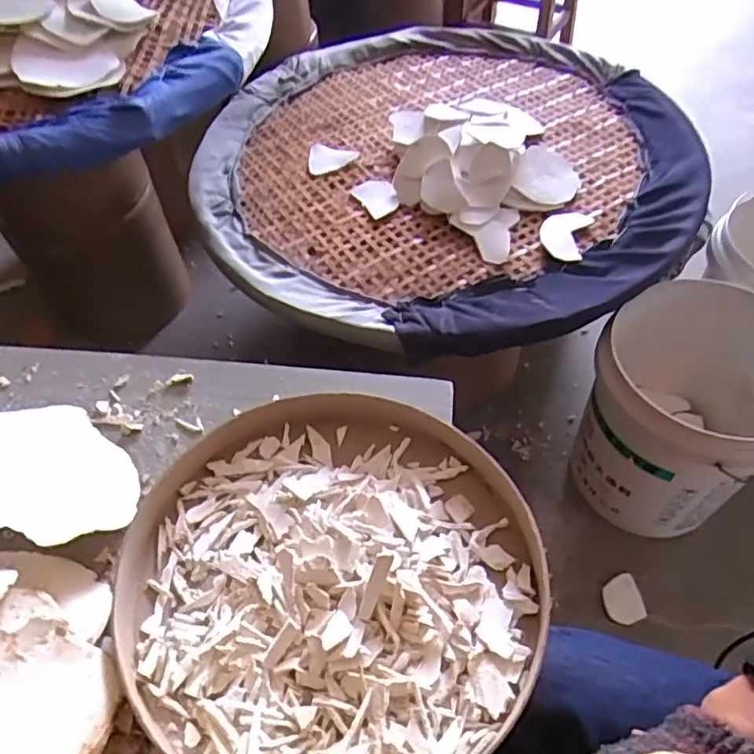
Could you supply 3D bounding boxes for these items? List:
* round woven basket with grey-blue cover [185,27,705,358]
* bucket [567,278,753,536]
[{"bbox_3d":[0.085,-0.399,1.074,0.805,0.107,0.849,-1,55,1],"label":"round woven basket with grey-blue cover"},{"bbox_3d":[0.480,0.058,0.966,0.282,0.331,0.301,36,62,26],"label":"bucket"}]

